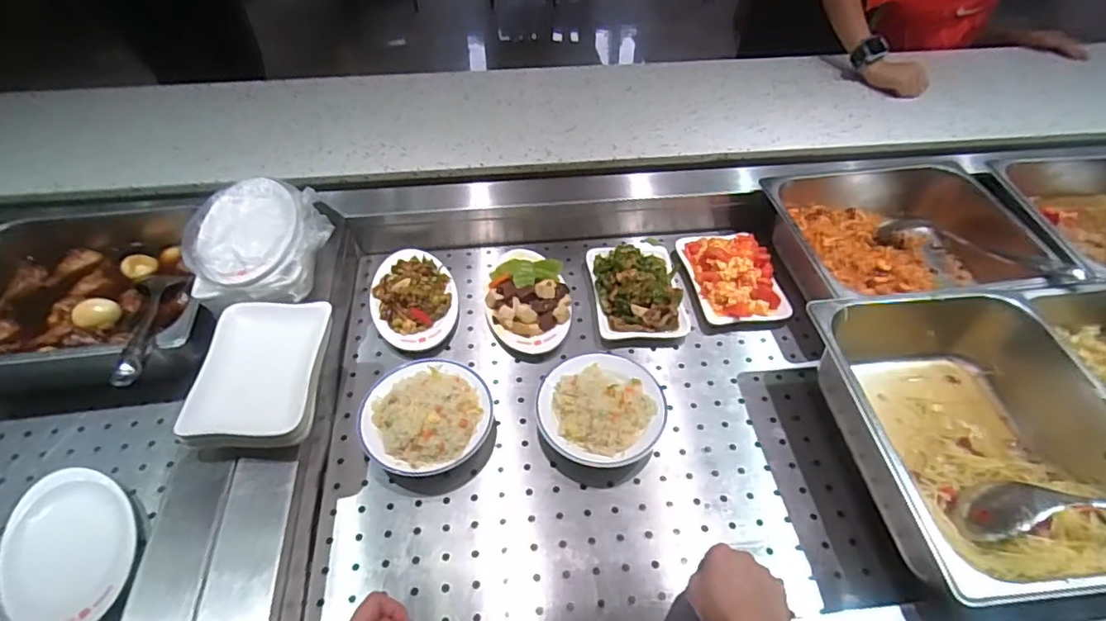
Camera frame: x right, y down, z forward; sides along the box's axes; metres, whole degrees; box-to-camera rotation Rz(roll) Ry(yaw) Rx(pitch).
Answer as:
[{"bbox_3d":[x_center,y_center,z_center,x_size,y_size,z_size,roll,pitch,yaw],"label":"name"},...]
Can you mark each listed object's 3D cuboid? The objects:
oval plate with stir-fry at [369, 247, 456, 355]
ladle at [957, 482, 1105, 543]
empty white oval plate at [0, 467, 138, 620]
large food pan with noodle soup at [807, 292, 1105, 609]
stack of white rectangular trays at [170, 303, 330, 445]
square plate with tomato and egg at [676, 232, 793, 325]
[{"bbox_3d":[-0.191,-0.024,0.805,0.110,0.033,0.183,-17,53,-14],"label":"oval plate with stir-fry"},{"bbox_3d":[0.535,0.189,0.527,0.287,0.057,0.066,-5,46,26],"label":"ladle"},{"bbox_3d":[-0.489,0.238,0.594,0.115,0.020,0.183,-31,57,-23],"label":"empty white oval plate"},{"bbox_3d":[0.430,0.134,0.612,0.252,0.119,0.320,-5,51,-5],"label":"large food pan with noodle soup"},{"bbox_3d":[-0.308,0.067,0.626,0.120,0.051,0.169,-2,51,-2],"label":"stack of white rectangular trays"},{"bbox_3d":[0.251,-0.057,0.829,0.112,0.039,0.169,-9,51,-8],"label":"square plate with tomato and egg"}]

